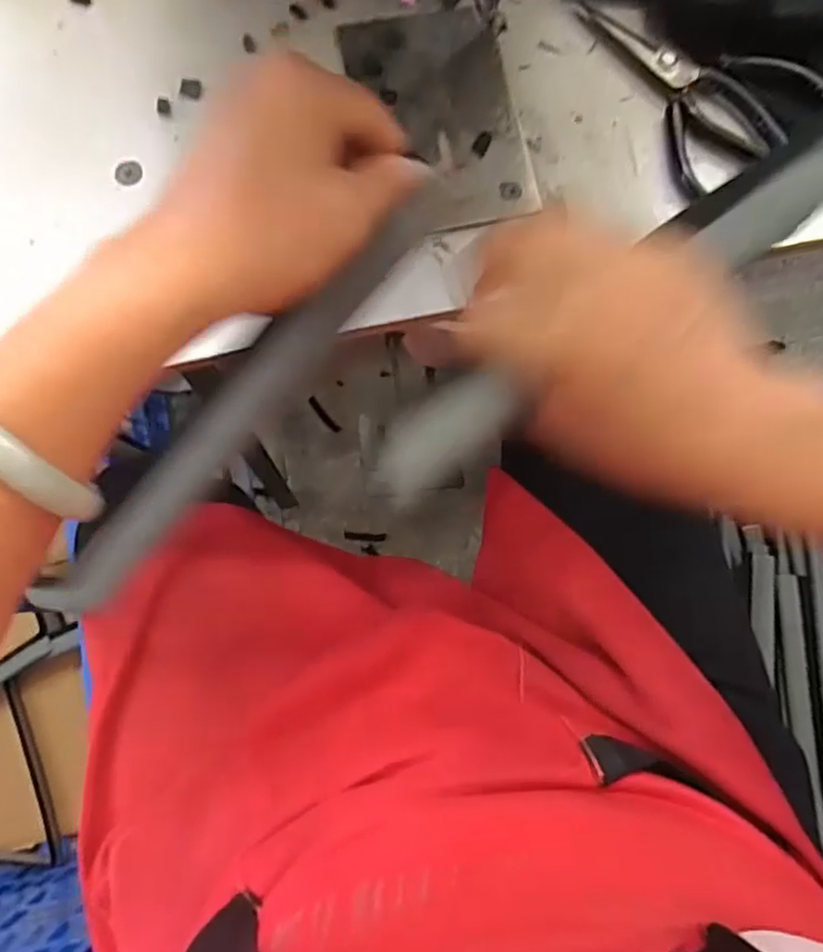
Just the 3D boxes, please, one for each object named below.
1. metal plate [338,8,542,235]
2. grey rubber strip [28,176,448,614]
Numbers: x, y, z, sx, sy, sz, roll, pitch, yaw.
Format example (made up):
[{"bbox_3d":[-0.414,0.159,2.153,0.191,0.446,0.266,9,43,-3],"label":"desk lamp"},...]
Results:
[{"bbox_3d":[0.017,-0.207,0.382,0.089,0.010,0.143,-11,80,-3],"label":"metal plate"},{"bbox_3d":[-0.089,-0.028,0.333,0.031,0.012,0.285,39,105,-20],"label":"grey rubber strip"}]

